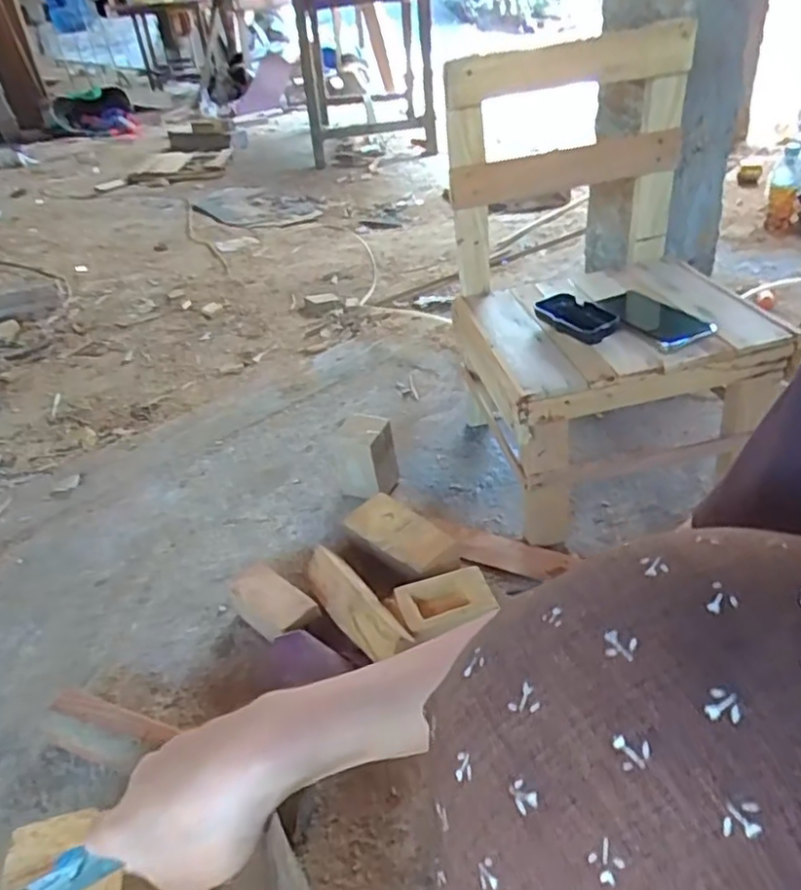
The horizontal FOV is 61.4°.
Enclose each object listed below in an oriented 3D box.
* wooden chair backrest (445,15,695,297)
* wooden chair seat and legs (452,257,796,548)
[{"bbox_3d":[0.218,-0.352,0.868,0.314,0.287,0.056,-15,34,-12],"label":"wooden chair backrest"},{"bbox_3d":[0.260,-0.066,0.897,0.329,0.256,0.287,-11,35,-5],"label":"wooden chair seat and legs"}]

